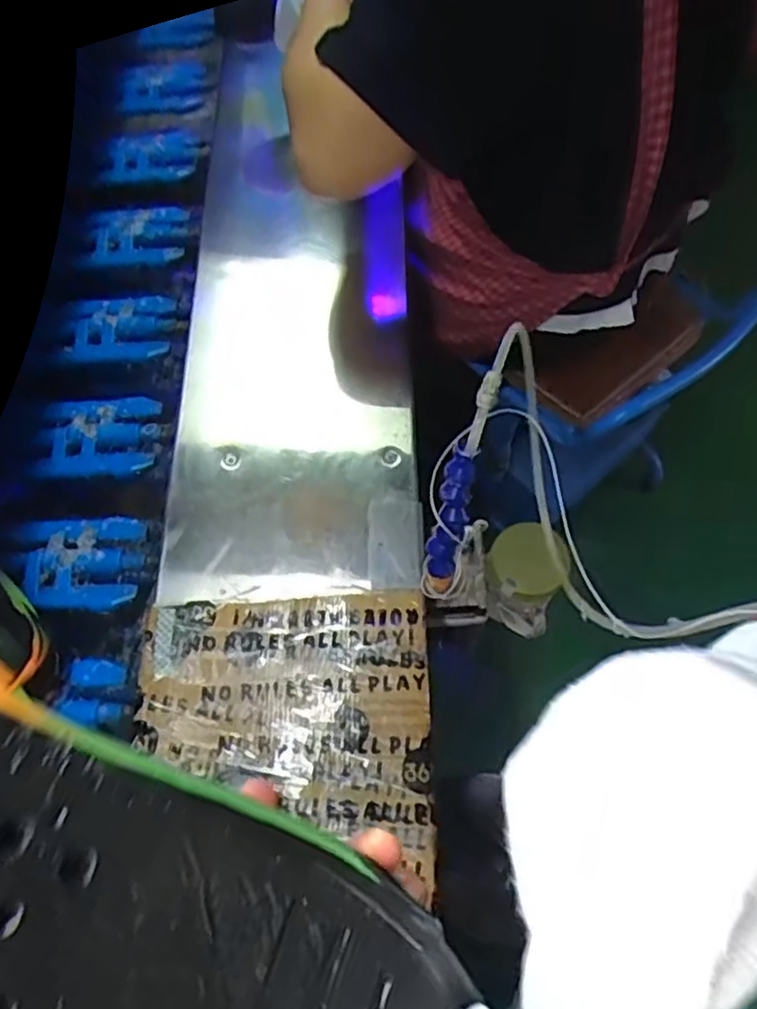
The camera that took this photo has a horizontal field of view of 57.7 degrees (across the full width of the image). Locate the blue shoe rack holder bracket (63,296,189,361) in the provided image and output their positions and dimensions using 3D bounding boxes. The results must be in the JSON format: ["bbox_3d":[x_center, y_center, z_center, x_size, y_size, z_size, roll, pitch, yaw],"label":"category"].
[{"bbox_3d":[-0.294,-0.208,0.799,0.128,0.020,0.092,-1,65,0],"label":"blue shoe rack holder bracket"}]

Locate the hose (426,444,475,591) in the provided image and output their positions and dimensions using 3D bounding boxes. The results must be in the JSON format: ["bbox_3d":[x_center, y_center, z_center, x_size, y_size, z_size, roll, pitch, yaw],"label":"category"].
[{"bbox_3d":[0.058,0.019,0.567,0.025,0.152,0.023,11,38,5],"label":"hose"}]

